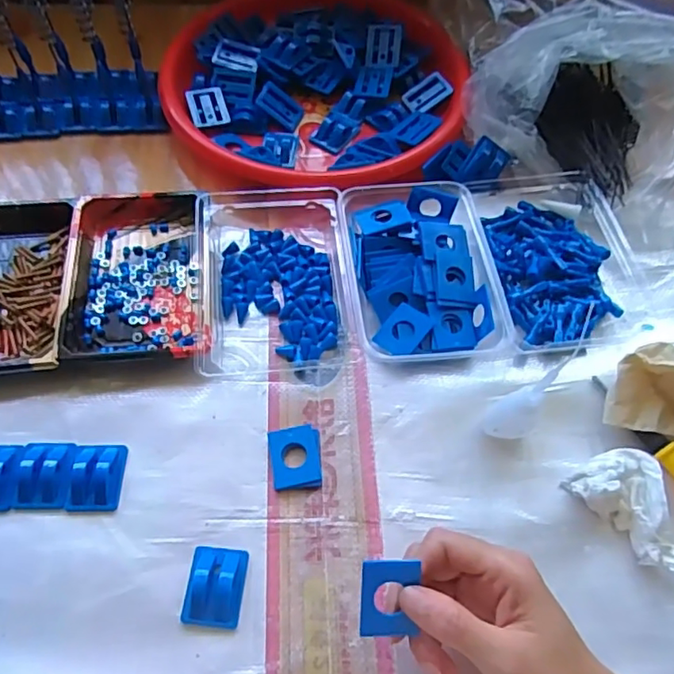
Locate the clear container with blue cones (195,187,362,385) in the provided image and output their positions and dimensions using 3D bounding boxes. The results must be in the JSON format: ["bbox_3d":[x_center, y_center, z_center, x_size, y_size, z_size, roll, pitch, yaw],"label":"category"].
[{"bbox_3d":[-0.050,-0.054,0.452,0.118,0.025,0.184,-5,60,-5],"label":"clear container with blue cones"}]

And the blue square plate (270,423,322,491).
[{"bbox_3d":[-0.028,0.083,0.389,0.034,0.007,0.042,-5,60,-5],"label":"blue square plate"}]

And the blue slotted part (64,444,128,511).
[{"bbox_3d":[-0.161,0.091,0.373,0.033,0.015,0.045,0,60,-2],"label":"blue slotted part"}]

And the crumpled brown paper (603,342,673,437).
[{"bbox_3d":[0.243,0.032,0.396,0.115,0.055,0.066,-13,61,-9],"label":"crumpled brown paper"}]

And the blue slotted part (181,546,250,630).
[{"bbox_3d":[-0.075,0.151,0.342,0.035,0.013,0.044,5,60,1],"label":"blue slotted part"}]

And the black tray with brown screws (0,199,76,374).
[{"bbox_3d":[-0.263,-0.043,0.440,0.108,0.021,0.165,-6,60,-6],"label":"black tray with brown screws"}]

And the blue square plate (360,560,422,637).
[{"bbox_3d":[0.027,0.138,0.296,0.028,0.004,0.039,2,86,-1],"label":"blue square plate"}]

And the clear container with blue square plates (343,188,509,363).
[{"bbox_3d":[0.064,-0.054,0.450,0.108,0.033,0.154,-4,60,-4],"label":"clear container with blue square plates"}]

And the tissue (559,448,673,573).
[{"bbox_3d":[0.200,0.112,0.363,0.053,0.027,0.085,-30,65,-18],"label":"tissue"}]

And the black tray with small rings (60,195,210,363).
[{"bbox_3d":[-0.157,-0.054,0.447,0.108,0.026,0.164,-5,60,-5],"label":"black tray with small rings"}]

